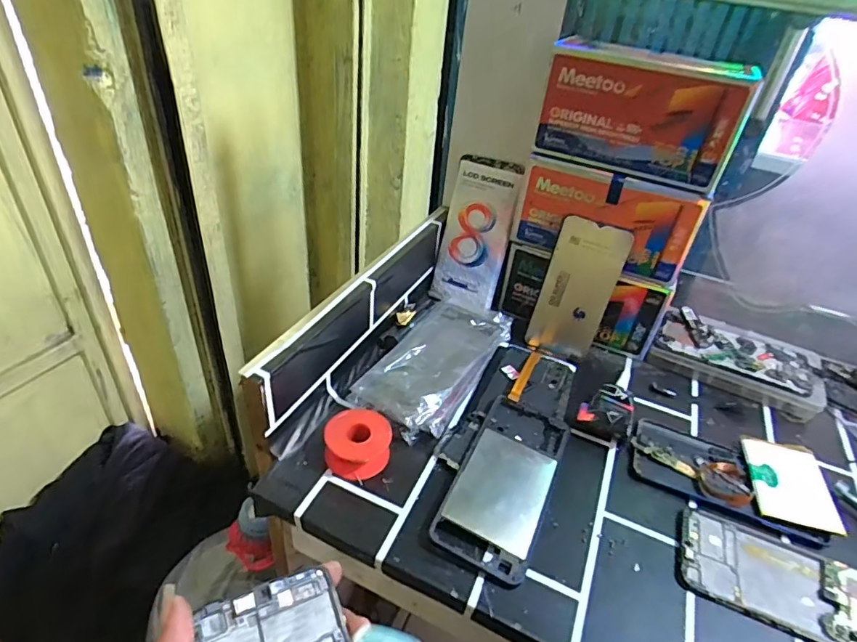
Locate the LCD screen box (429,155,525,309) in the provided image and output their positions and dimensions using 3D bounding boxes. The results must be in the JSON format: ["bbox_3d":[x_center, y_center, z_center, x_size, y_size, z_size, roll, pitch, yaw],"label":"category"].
[{"bbox_3d":[0.053,-0.104,0.588,0.090,0.168,0.018,22,19,25],"label":"LCD screen box"}]

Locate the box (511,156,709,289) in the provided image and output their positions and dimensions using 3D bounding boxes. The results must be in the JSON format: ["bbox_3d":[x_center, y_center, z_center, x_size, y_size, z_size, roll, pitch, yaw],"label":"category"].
[{"bbox_3d":[0.176,-0.102,0.507,0.173,0.097,0.018,21,39,18],"label":"box"}]

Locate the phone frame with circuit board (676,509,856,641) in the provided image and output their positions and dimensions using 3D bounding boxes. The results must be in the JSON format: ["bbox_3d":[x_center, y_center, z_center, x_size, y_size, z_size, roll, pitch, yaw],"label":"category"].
[{"bbox_3d":[0.266,0.193,0.371,0.149,0.012,0.075,20,39,16],"label":"phone frame with circuit board"}]

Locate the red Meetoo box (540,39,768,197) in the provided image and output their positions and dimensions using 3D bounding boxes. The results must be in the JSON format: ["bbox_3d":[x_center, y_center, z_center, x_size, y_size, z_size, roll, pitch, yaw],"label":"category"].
[{"bbox_3d":[0.194,-0.192,0.462,0.174,0.097,0.053,26,41,23],"label":"red Meetoo box"}]

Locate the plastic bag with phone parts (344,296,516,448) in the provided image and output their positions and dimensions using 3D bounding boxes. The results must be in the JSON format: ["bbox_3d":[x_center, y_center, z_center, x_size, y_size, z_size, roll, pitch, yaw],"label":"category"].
[{"bbox_3d":[0.011,0.032,0.506,0.092,0.023,0.202,23,40,21],"label":"plastic bag with phone parts"}]

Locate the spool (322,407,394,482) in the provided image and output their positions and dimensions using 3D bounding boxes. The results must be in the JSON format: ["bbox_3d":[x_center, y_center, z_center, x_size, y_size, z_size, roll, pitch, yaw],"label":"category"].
[{"bbox_3d":[-0.058,0.102,0.416,0.053,0.030,0.048,2,37,-7],"label":"spool"}]

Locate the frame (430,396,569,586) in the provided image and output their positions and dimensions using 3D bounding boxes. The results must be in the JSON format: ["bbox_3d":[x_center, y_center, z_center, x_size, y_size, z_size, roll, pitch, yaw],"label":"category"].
[{"bbox_3d":[0.064,0.130,0.415,0.070,0.015,0.161,19,39,16],"label":"frame"}]

